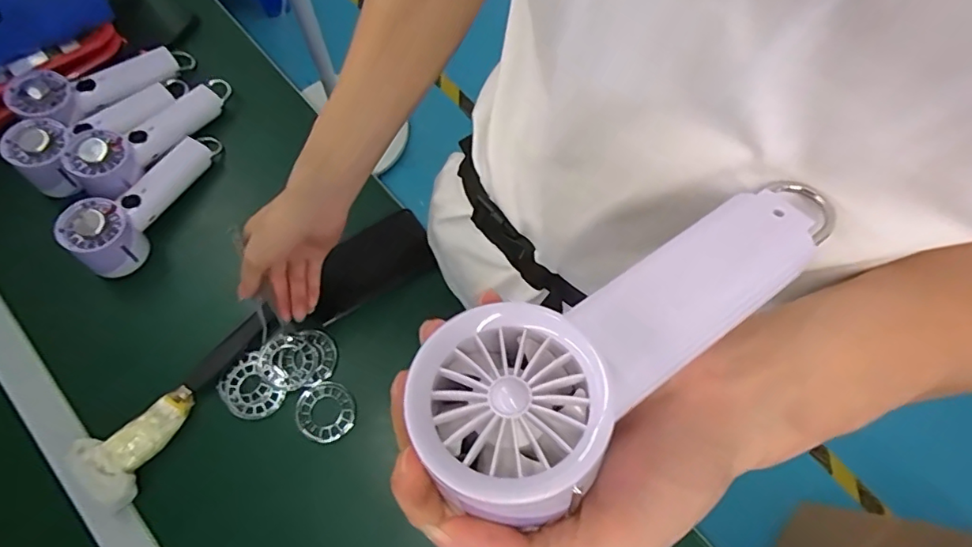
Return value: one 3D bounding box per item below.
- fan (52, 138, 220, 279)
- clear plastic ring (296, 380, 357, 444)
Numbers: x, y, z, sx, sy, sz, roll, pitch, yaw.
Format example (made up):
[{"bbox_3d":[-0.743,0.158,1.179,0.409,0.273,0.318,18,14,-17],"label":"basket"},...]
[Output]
[{"bbox_3d":[-0.381,-0.090,0.618,0.065,0.069,0.205,25,60,6],"label":"fan"},{"bbox_3d":[-0.164,0.141,0.555,0.060,0.010,0.056,1,71,-2],"label":"clear plastic ring"}]

